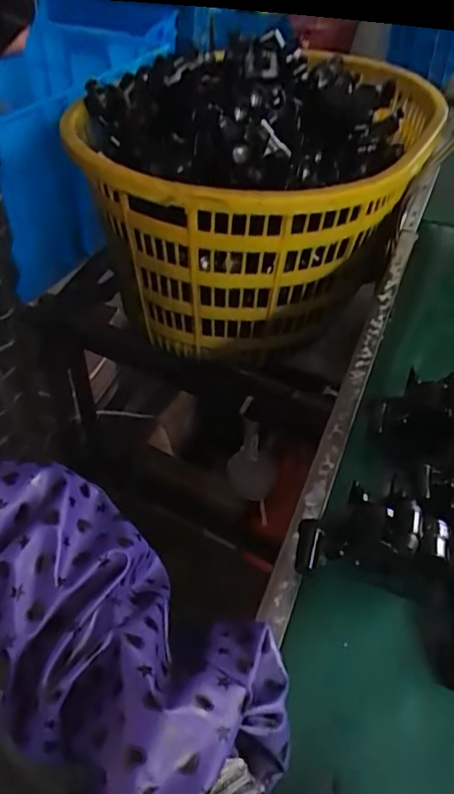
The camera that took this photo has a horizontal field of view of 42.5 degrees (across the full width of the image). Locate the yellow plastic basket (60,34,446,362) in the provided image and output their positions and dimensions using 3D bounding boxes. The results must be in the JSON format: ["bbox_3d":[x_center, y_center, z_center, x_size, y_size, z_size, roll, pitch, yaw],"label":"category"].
[{"bbox_3d":[0.032,-0.298,0.859,0.454,0.304,0.453,0,44,0],"label":"yellow plastic basket"}]

